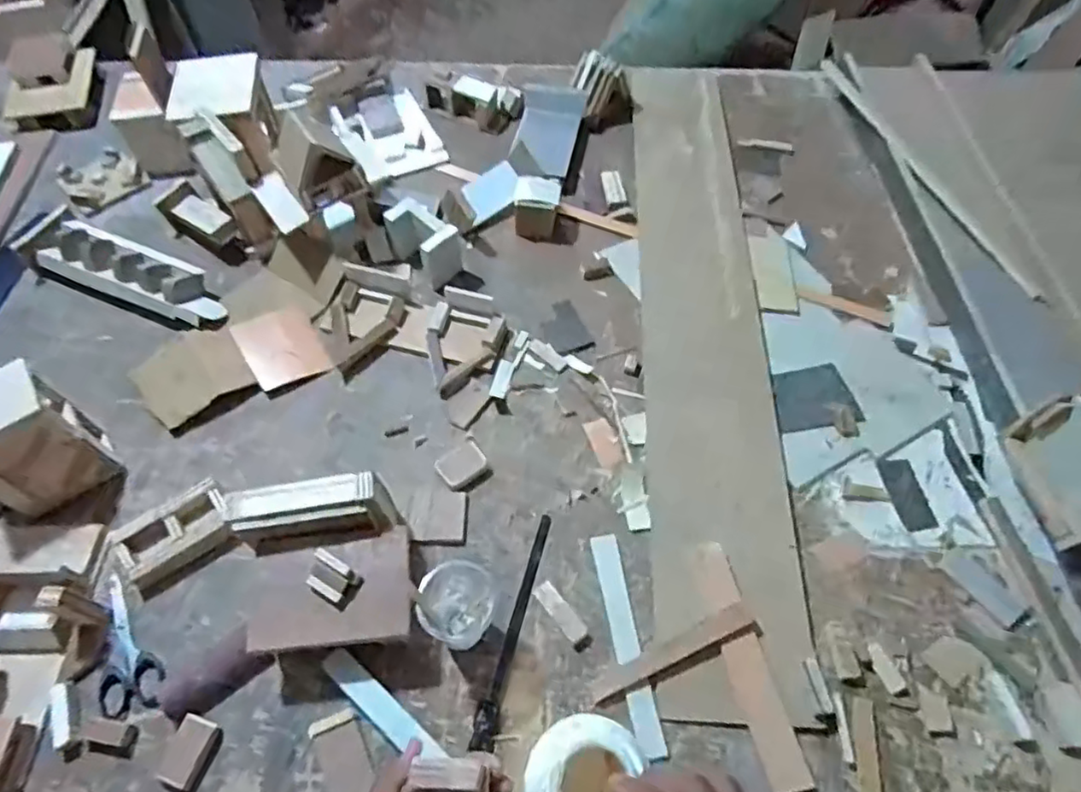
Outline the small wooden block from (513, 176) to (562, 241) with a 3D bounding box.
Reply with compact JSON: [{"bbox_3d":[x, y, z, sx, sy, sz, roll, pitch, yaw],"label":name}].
[{"bbox_3d":[-0.005,-0.279,0.929,0.069,0.068,0.064,3,58,2],"label":"small wooden block"}]

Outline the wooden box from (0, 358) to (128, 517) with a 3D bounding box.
[{"bbox_3d":[-0.543,0.047,0.670,0.107,0.136,0.091,-32,63,-18],"label":"wooden box"}]

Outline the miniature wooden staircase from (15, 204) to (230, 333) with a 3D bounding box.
[{"bbox_3d":[-0.558,-0.165,0.859,0.313,0.055,0.098,24,62,15],"label":"miniature wooden staircase"}]

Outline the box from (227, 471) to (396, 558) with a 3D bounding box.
[{"bbox_3d":[-0.225,0.116,0.620,0.145,0.055,0.056,-8,59,-5],"label":"box"}]

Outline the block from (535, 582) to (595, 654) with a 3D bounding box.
[{"bbox_3d":[0.024,0.224,0.651,0.021,0.009,0.077,-31,63,-18],"label":"block"}]

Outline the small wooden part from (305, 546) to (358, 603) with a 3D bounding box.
[{"bbox_3d":[-0.198,0.167,0.594,0.042,0.018,0.033,25,62,15],"label":"small wooden part"}]

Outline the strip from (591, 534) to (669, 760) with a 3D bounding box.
[{"bbox_3d":[0.087,0.244,0.642,0.028,0.008,0.213,-9,59,-5],"label":"strip"}]

